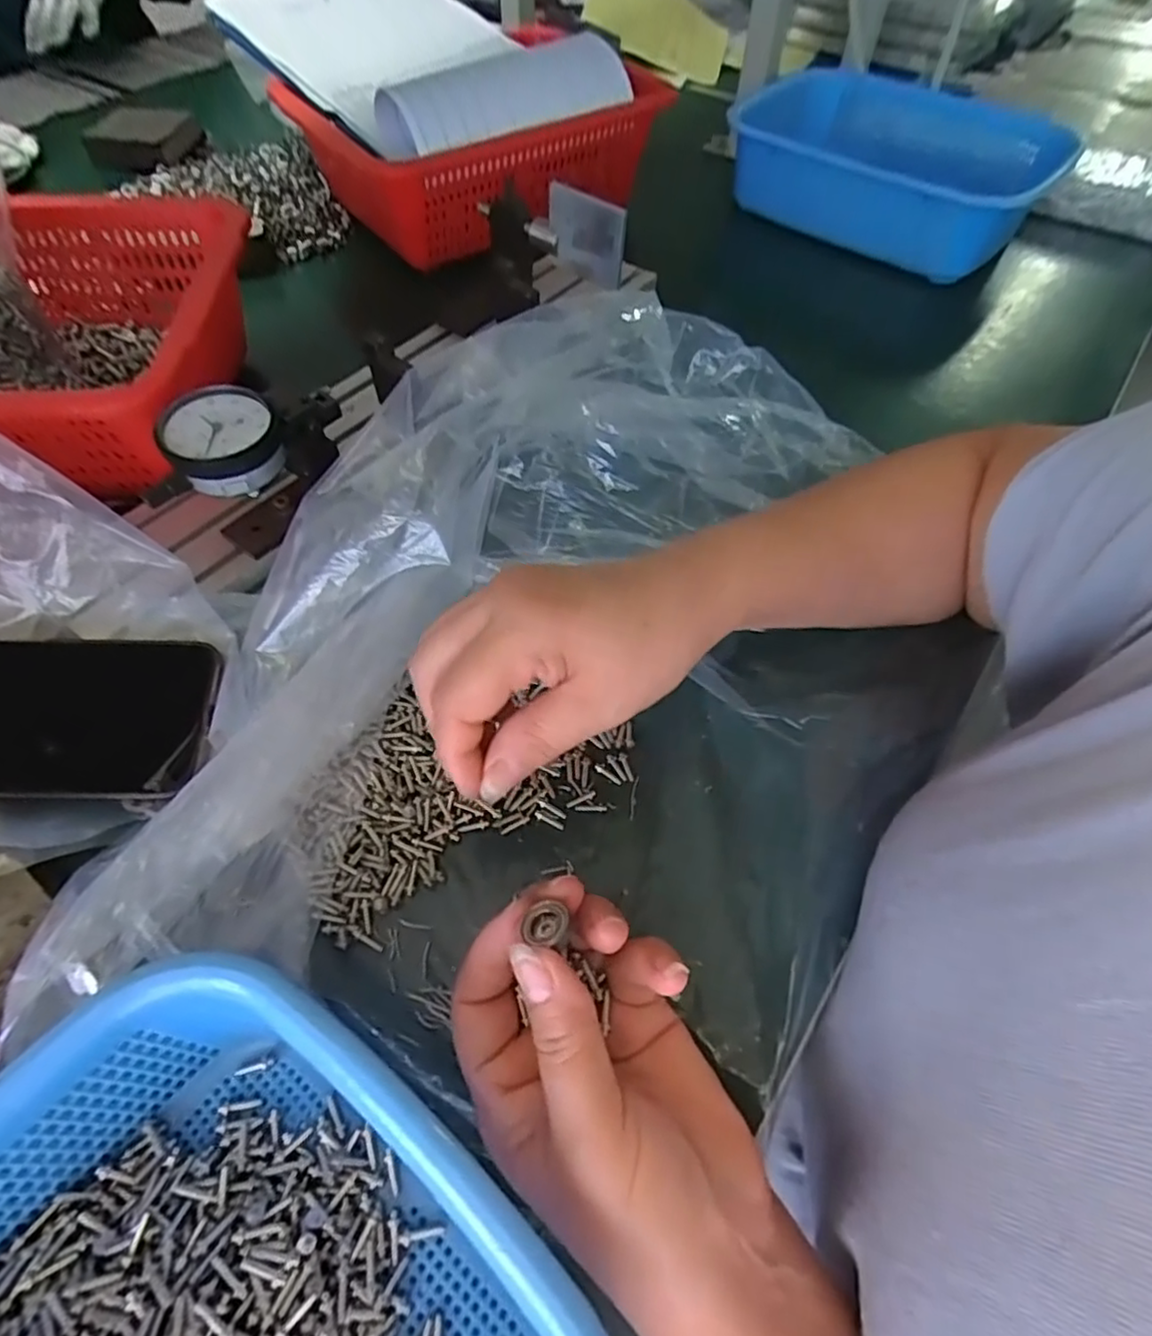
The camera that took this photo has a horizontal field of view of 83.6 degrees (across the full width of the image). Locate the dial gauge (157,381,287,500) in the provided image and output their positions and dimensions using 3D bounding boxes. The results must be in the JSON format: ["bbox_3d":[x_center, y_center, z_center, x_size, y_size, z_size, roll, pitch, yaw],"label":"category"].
[{"bbox_3d":[-0.174,-0.113,0.319,0.050,0.028,0.049,1,58,-2],"label":"dial gauge"}]

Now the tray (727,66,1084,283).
[{"bbox_3d":[0.296,-0.476,0.620,0.276,0.087,0.239,27,60,14],"label":"tray"}]

